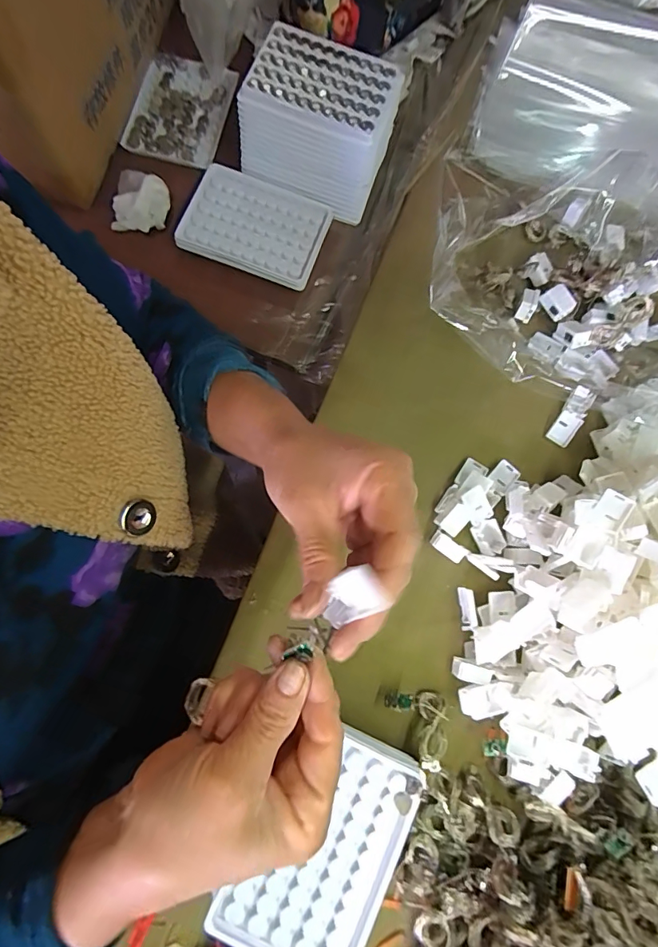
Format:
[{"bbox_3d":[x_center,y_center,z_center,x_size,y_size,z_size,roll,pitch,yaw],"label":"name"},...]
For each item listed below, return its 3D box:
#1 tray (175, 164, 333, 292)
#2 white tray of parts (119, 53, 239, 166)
[{"bbox_3d":[-0.072,-0.241,0.439,0.130,0.011,0.093,18,78,-1],"label":"tray"},{"bbox_3d":[-0.154,-0.382,0.467,0.087,0.009,0.126,14,77,-2],"label":"white tray of parts"}]

